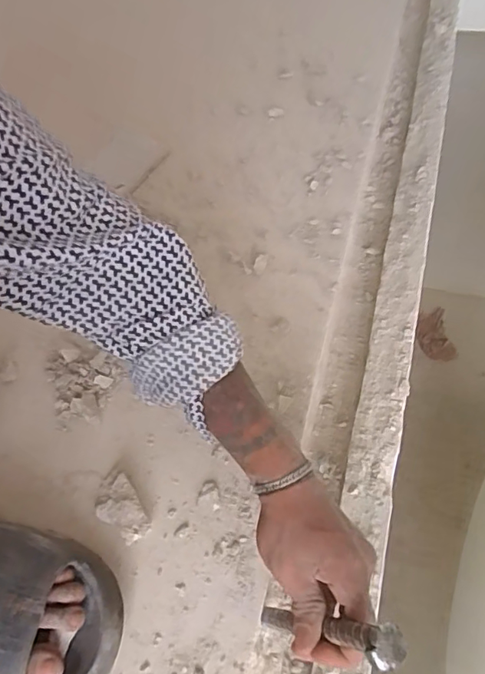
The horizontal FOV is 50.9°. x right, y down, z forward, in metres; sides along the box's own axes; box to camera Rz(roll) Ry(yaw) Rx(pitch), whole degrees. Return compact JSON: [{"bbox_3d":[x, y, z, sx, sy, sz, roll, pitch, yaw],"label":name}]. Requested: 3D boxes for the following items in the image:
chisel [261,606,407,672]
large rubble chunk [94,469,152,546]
[{"bbox_3d":[0.056,0.227,0.402,0.034,0.214,0.025,23,63,-7],"label":"chisel"},{"bbox_3d":[-0.120,0.166,0.495,0.041,0.021,0.074,-37,62,-14],"label":"large rubble chunk"}]

